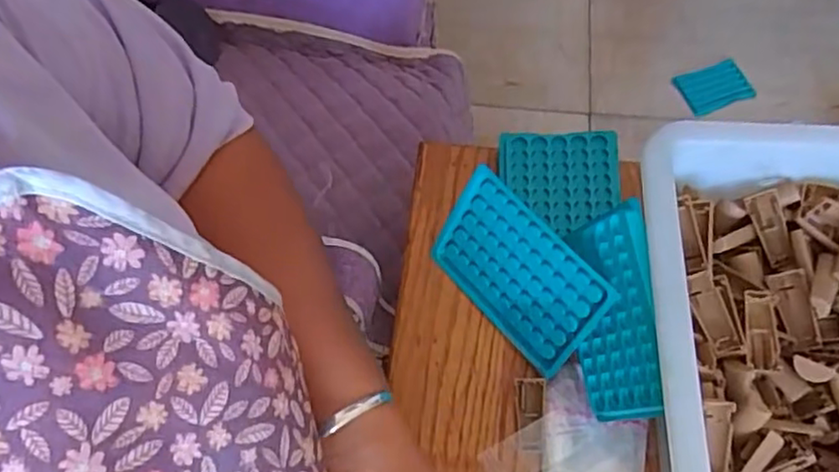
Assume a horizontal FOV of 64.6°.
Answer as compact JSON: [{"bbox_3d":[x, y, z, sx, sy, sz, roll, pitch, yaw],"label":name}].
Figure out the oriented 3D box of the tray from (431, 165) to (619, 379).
[{"bbox_3d":[0.069,0.026,0.476,0.007,0.091,0.132,-17,56,-45],"label":"tray"}]

